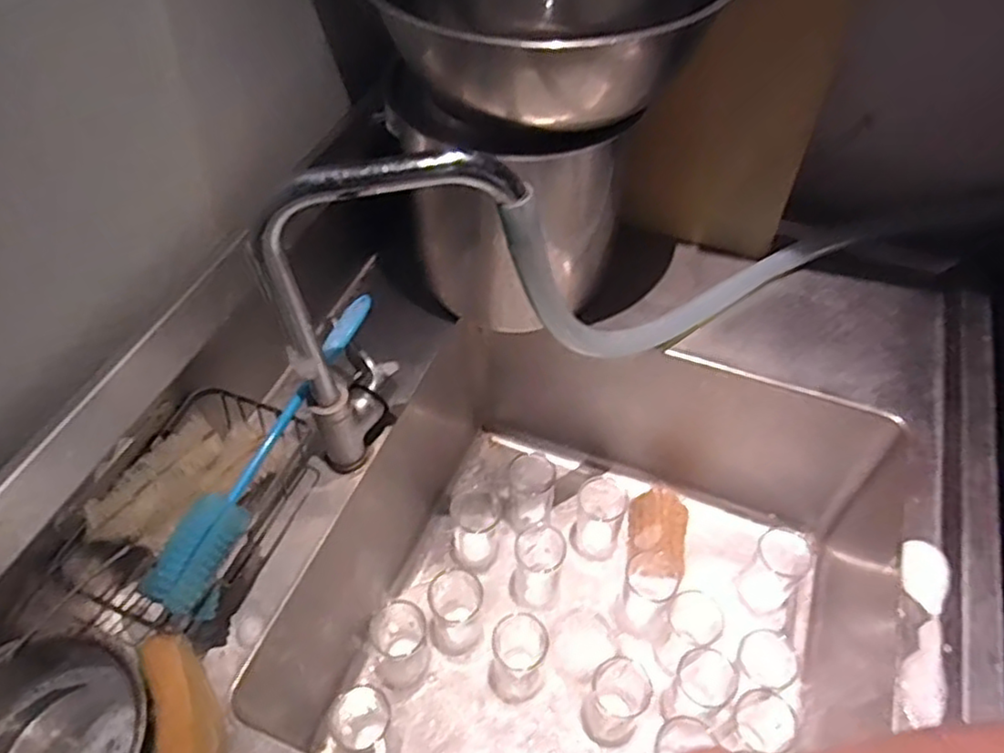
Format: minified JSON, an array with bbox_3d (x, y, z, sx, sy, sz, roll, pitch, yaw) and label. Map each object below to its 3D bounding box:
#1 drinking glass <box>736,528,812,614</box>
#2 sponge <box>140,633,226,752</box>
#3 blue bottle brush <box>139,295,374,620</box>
[{"bbox_3d":[0.333,0.238,0.841,0.067,0.097,0.070,36,60,25],"label":"drinking glass"},{"bbox_3d":[-0.231,0.246,0.496,0.034,0.053,0.110,-21,55,-15],"label":"sponge"},{"bbox_3d":[-0.206,0.053,0.592,0.066,0.060,0.306,16,54,13],"label":"blue bottle brush"}]

